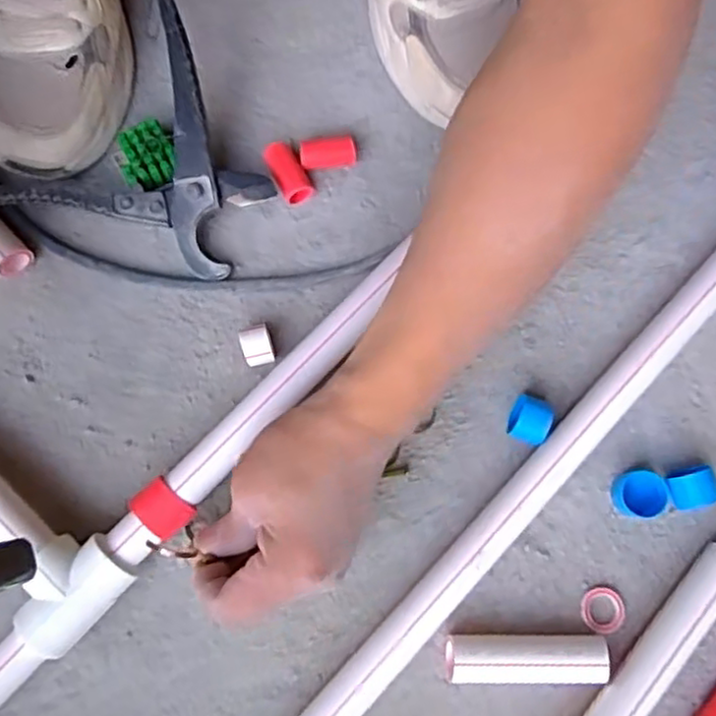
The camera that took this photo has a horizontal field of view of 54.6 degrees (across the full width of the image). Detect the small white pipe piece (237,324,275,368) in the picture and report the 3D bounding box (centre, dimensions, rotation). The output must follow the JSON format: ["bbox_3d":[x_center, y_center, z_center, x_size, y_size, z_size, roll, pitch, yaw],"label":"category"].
[{"bbox_3d":[-0.064,-0.006,0.443,0.019,0.024,0.024,-15,76,-5],"label":"small white pipe piece"}]

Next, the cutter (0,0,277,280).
[{"bbox_3d":[-0.135,-0.122,0.450,0.149,0.066,0.173,42,79,9],"label":"cutter"}]

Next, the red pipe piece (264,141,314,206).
[{"bbox_3d":[-0.049,-0.127,0.479,0.020,0.019,0.044,-28,78,-8],"label":"red pipe piece"}]

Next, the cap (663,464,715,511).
[{"bbox_3d":[0.202,0.080,0.421,0.028,0.020,0.024,-20,77,-6],"label":"cap"}]

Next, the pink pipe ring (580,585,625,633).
[{"bbox_3d":[0.147,0.151,0.416,0.026,0.004,0.026,0,76,-1],"label":"pink pipe ring"}]

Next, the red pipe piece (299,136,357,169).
[{"bbox_3d":[-0.021,-0.139,0.482,0.038,0.023,0.019,-3,76,-2],"label":"red pipe piece"}]

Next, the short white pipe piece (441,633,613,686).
[{"bbox_3d":[0.096,0.172,0.401,0.089,0.029,0.026,0,76,-1],"label":"short white pipe piece"}]

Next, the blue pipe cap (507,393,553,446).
[{"bbox_3d":[0.107,0.039,0.434,0.024,0.026,0.026,18,76,4],"label":"blue pipe cap"}]

